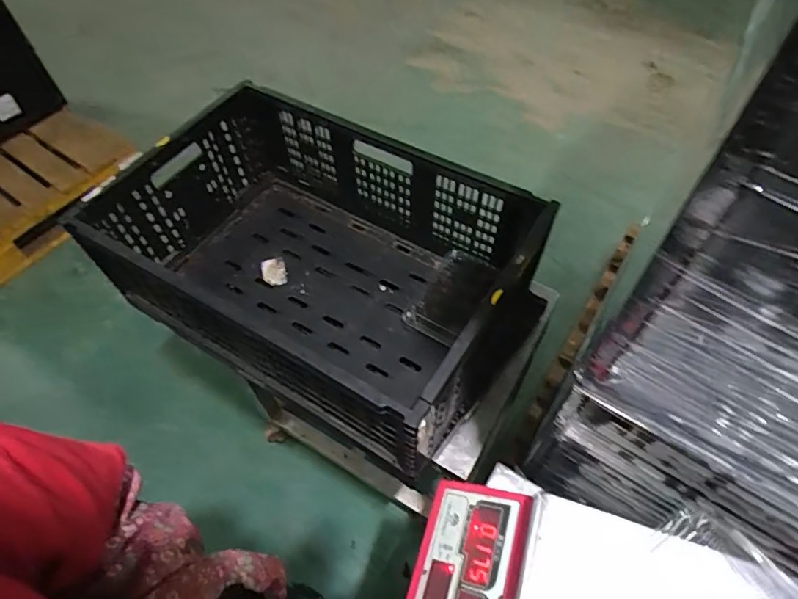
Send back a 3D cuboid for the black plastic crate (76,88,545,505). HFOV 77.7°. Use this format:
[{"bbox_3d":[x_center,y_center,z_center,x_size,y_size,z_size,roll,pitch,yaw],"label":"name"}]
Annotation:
[{"bbox_3d":[-0.133,-0.066,0.804,0.614,0.230,0.397,28,61,19],"label":"black plastic crate"}]

